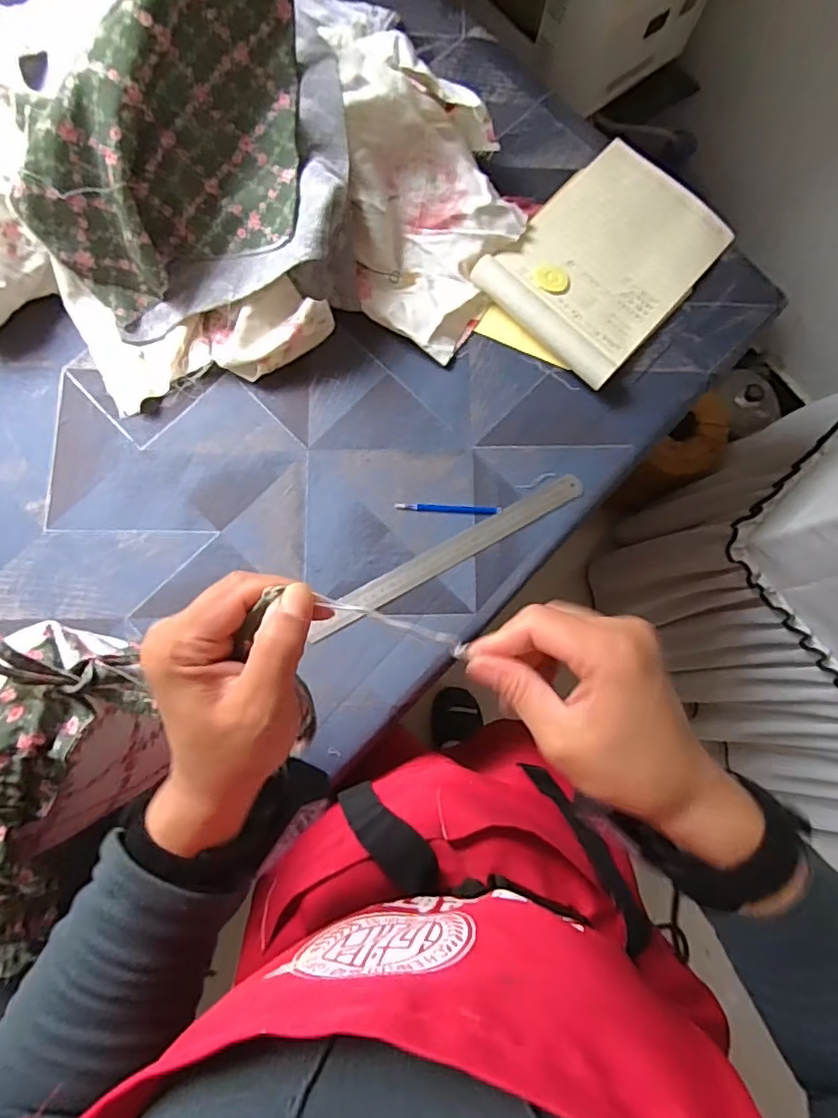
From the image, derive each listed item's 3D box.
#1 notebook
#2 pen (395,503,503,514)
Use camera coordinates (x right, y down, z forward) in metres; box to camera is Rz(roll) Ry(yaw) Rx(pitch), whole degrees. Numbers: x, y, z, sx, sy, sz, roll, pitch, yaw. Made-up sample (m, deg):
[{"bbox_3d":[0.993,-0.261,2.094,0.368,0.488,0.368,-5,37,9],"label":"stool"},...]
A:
[{"bbox_3d":[0.210,-0.337,0.650,0.184,0.035,0.292,41,83,7],"label":"notebook"},{"bbox_3d":[0.031,-0.053,0.611,0.110,0.008,0.009,1,80,1],"label":"pen"}]

